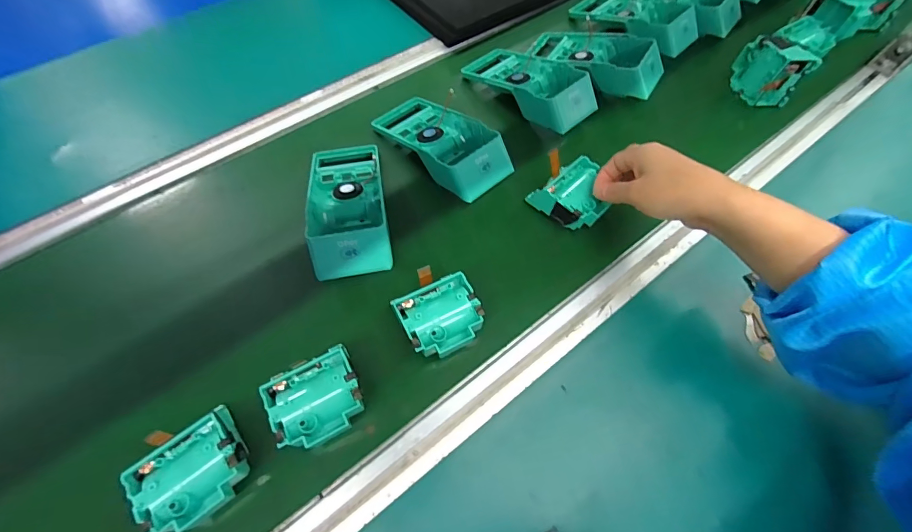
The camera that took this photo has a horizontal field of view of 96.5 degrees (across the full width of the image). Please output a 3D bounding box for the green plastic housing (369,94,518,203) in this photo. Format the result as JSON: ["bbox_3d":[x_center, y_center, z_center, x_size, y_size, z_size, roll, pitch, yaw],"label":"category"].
[{"bbox_3d":[-0.023,-0.155,0.505,0.093,0.045,0.189,-33,57,-17],"label":"green plastic housing"}]

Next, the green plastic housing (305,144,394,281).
[{"bbox_3d":[-0.123,-0.072,0.461,0.082,0.044,0.189,-11,52,-8],"label":"green plastic housing"}]

